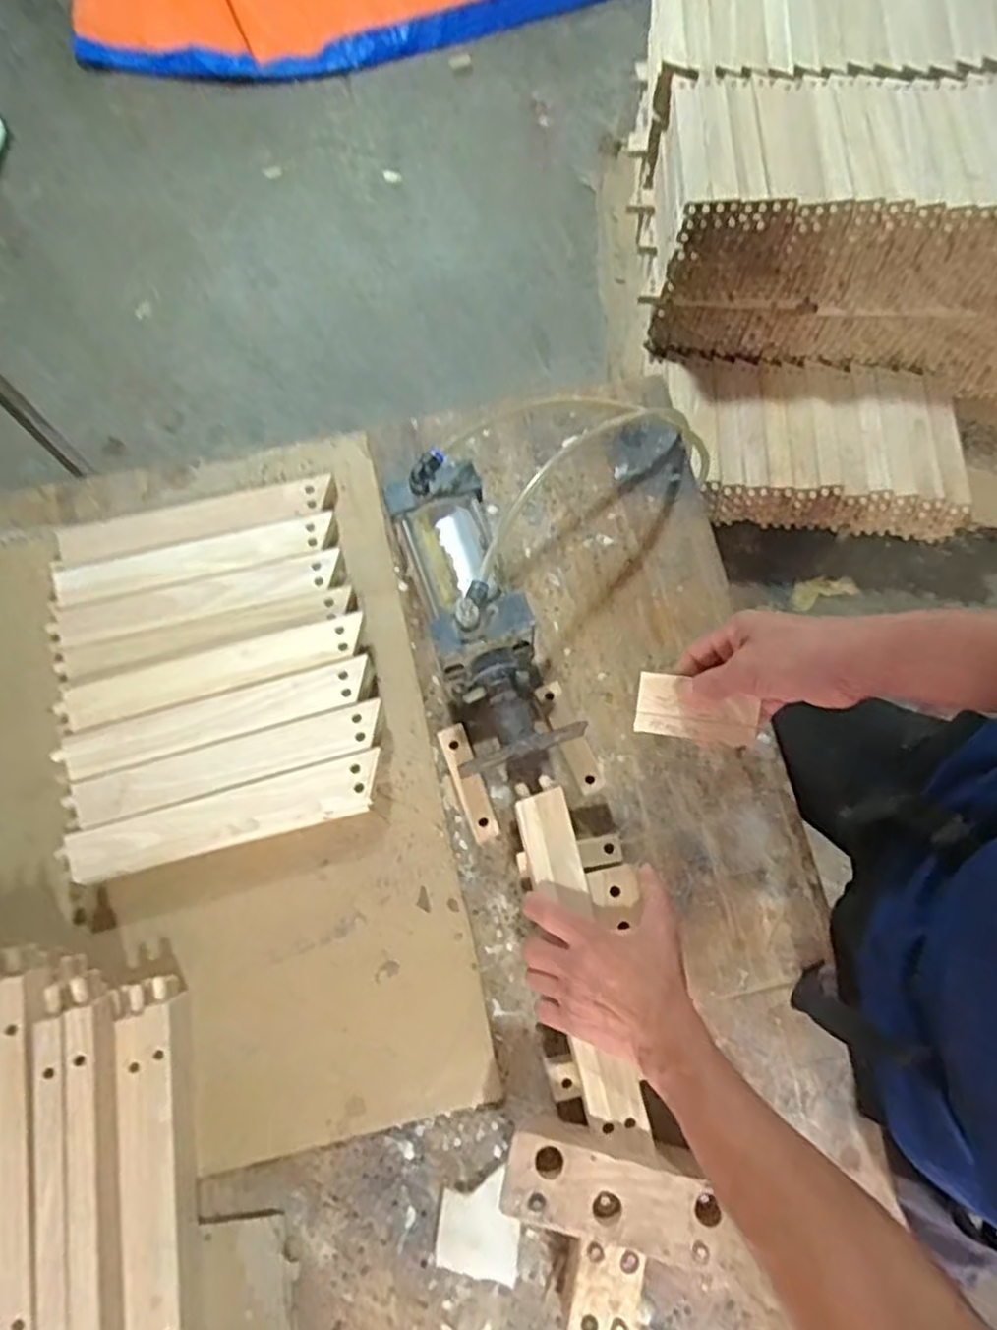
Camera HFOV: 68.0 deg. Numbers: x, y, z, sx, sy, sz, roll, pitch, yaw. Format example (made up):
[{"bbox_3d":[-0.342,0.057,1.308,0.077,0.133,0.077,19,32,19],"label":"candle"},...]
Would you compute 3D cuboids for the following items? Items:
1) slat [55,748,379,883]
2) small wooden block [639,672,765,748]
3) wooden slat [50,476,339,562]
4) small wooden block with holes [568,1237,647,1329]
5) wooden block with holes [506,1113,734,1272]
[{"bbox_3d":[-0.250,0.142,0.681,0.285,0.013,0.048,-16,73,-3],"label":"slat"},{"bbox_3d":[0.147,0.034,0.548,0.087,0.010,0.046,11,104,11],"label":"small wooden block"},{"bbox_3d":[-0.317,-0.154,0.778,0.286,0.017,0.048,-15,73,-3],"label":"wooden slat"},{"bbox_3d":[0.081,0.468,0.548,0.052,0.019,0.071,10,73,5],"label":"small wooden block with holes"},{"bbox_3d":[0.086,0.393,0.558,0.156,0.034,0.067,10,73,5],"label":"wooden block with holes"}]

